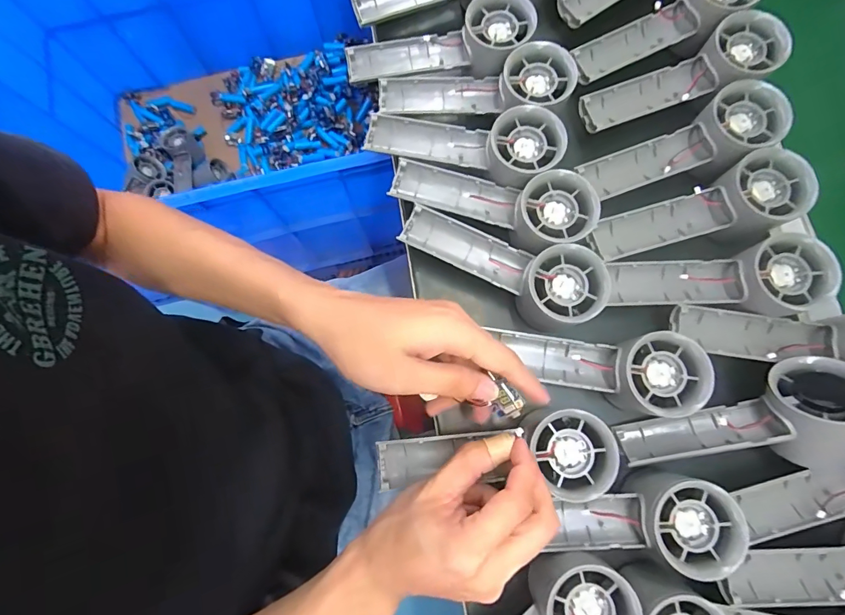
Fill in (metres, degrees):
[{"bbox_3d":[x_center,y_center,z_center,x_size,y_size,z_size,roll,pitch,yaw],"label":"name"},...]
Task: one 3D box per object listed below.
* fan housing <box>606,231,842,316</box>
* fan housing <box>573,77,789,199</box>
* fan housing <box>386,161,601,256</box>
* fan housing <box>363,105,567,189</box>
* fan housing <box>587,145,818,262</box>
[{"bbox_3d":[0.216,-0.020,0.311,0.141,0.027,0.051,-4,79,13],"label":"fan housing"},{"bbox_3d":[0.207,-0.128,0.336,0.148,0.031,0.056,-21,79,10],"label":"fan housing"},{"bbox_3d":[0.053,-0.083,0.328,0.157,0.029,0.058,16,79,17],"label":"fan housing"},{"bbox_3d":[0.031,-0.133,0.337,0.158,0.026,0.056,10,79,16],"label":"fan housing"},{"bbox_3d":[0.211,-0.071,0.325,0.151,0.034,0.053,-17,79,10],"label":"fan housing"}]

